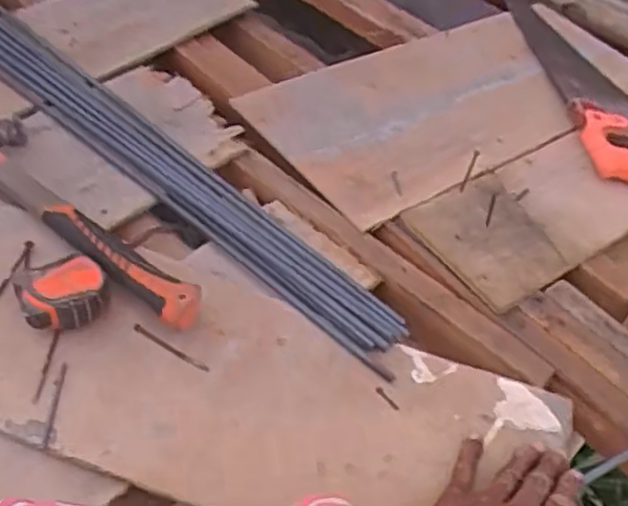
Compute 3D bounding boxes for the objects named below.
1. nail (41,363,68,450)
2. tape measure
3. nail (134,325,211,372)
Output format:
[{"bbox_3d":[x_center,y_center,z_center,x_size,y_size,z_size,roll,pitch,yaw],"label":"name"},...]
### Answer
[{"bbox_3d":[-0.199,0.116,0.554,0.006,0.007,0.069,5,47,-3],"label":"nail"},{"bbox_3d":[-0.205,0.031,0.583,0.065,0.029,0.055,-16,52,-21],"label":"tape measure"},{"bbox_3d":[-0.118,0.079,0.595,0.074,0.004,0.006,26,50,16],"label":"nail"}]

